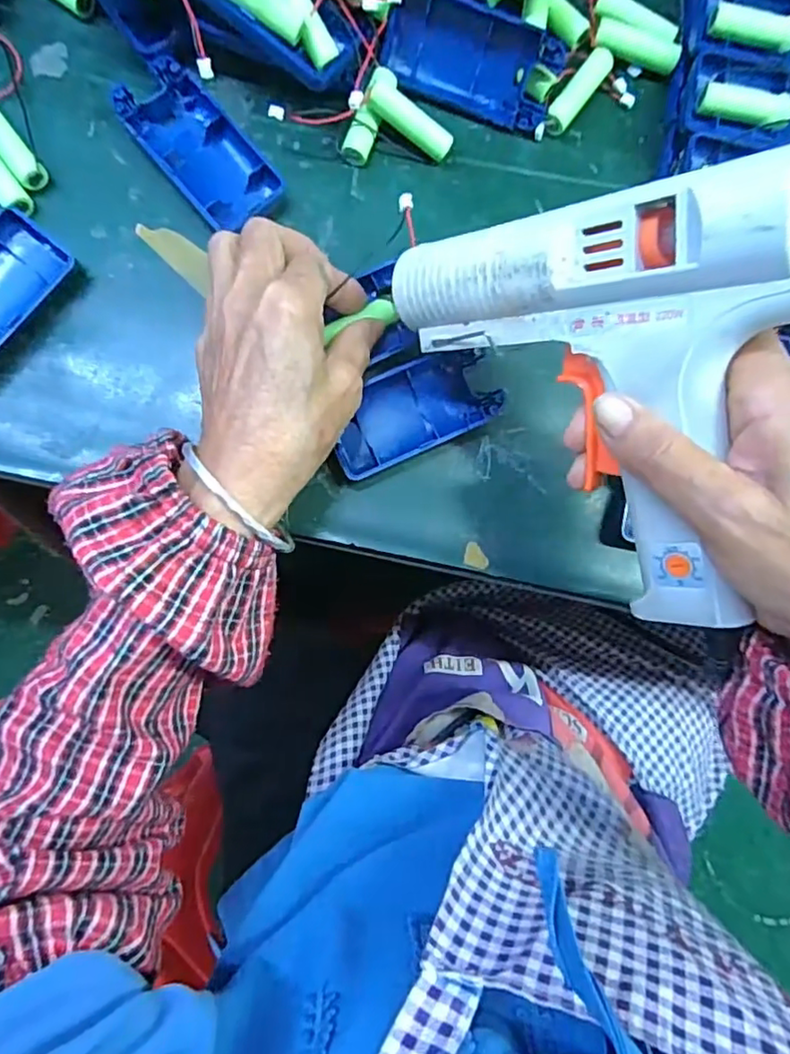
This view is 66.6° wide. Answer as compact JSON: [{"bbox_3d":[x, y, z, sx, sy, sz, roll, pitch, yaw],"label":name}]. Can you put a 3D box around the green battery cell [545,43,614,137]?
[{"bbox_3d":[0.104,-0.246,0.340,0.014,0.013,0.052,37,85,-1],"label":"green battery cell"}]

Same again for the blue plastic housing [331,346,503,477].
[{"bbox_3d":[0.009,-0.063,0.321,0.091,0.012,0.046,-25,89,-5],"label":"blue plastic housing"}]

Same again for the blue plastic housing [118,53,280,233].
[{"bbox_3d":[-0.101,-0.197,0.314,0.045,0.014,0.089,-42,91,-5],"label":"blue plastic housing"}]

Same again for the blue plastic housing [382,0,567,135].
[{"bbox_3d":[0.042,-0.255,0.327,0.092,0.047,0.021,19,45,0],"label":"blue plastic housing"}]

